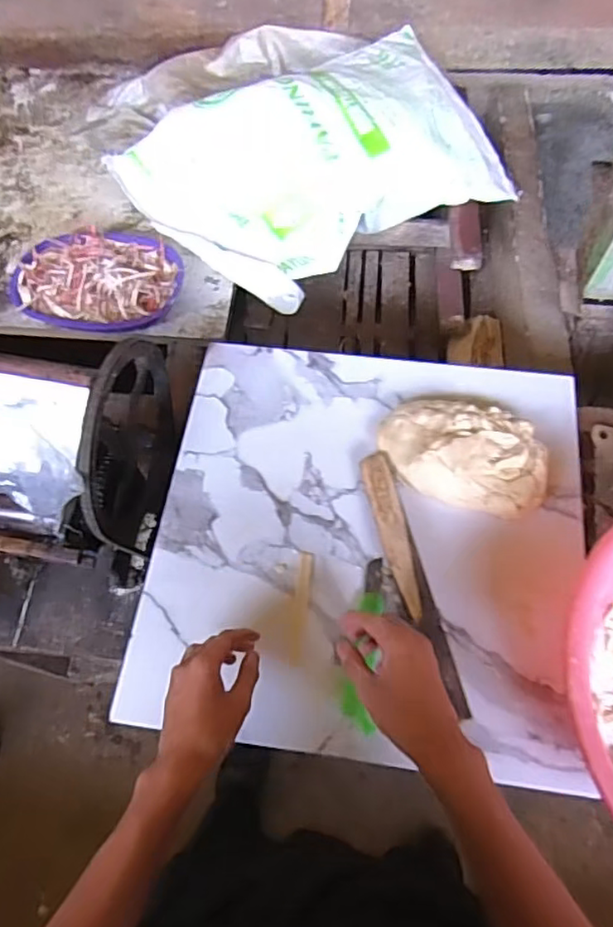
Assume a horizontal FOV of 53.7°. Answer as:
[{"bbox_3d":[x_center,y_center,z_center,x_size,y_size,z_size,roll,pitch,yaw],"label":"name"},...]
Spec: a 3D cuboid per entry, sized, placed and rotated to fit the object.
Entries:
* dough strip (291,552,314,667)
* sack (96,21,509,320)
[{"bbox_3d":[-0.005,0.158,0.672,0.016,0.006,0.125,5,62,2],"label":"dough strip"},{"bbox_3d":[0.018,-0.592,1.150,0.681,0.193,0.444,-29,66,-15],"label":"sack"}]

